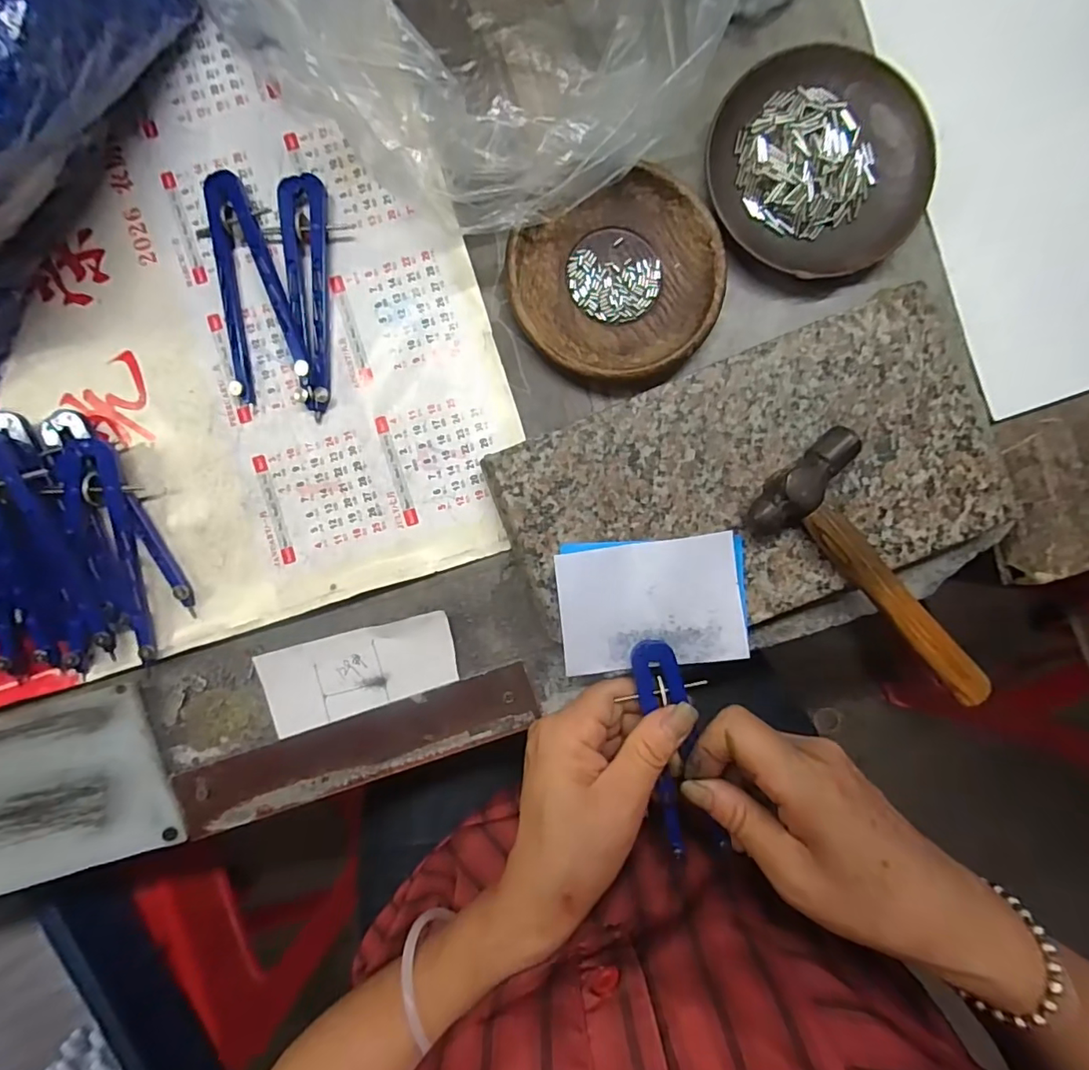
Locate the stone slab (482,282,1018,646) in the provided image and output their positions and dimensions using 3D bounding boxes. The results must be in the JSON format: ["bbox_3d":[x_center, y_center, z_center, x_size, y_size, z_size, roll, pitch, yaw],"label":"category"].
[{"bbox_3d":[0.110,-0.016,0.286,0.244,0.025,0.147,-21,91,0],"label":"stone slab"}]

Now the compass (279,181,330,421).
[{"bbox_3d":[-0.129,-0.129,0.291,0.024,0.011,0.123,0,91,0],"label":"compass"}]

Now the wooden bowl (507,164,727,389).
[{"bbox_3d":[0.041,-0.132,0.288,0.107,0.016,0.100,0,91,0],"label":"wooden bowl"}]

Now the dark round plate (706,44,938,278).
[{"bbox_3d":[0.146,-0.196,0.286,0.113,0.014,0.113,0,91,0],"label":"dark round plate"}]

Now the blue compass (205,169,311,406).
[{"bbox_3d":[-0.166,-0.132,0.290,0.047,0.012,0.118,-20,91,0],"label":"blue compass"}]

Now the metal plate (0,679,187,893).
[{"bbox_3d":[-0.306,0.150,0.292,0.196,0.007,0.094,-17,89,1],"label":"metal plate"}]

